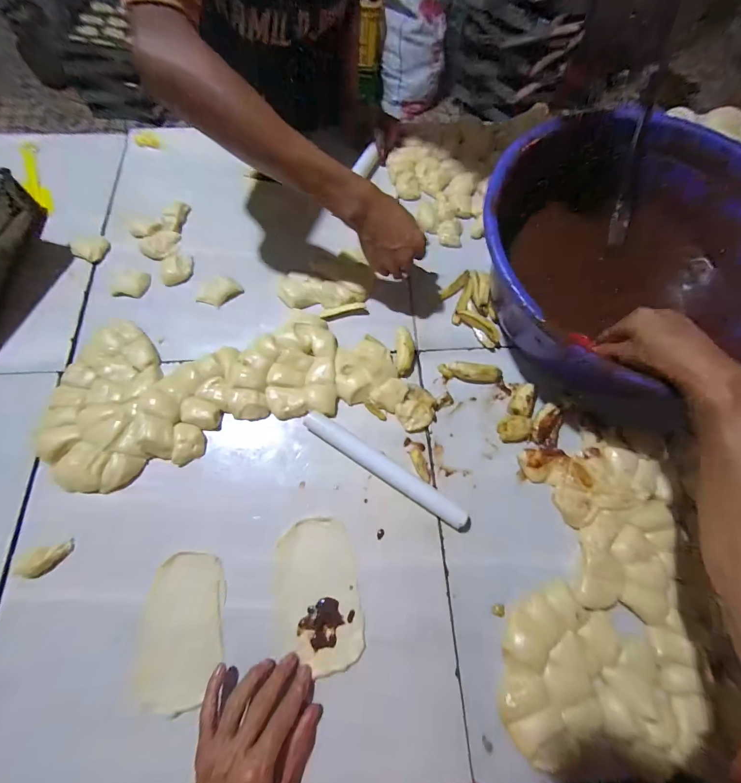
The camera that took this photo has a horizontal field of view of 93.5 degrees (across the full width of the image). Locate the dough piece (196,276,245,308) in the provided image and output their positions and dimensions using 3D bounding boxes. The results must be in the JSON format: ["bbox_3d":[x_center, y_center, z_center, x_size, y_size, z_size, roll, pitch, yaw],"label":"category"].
[{"bbox_3d":[-0.231,-0.151,0.532,0.061,0.028,0.036,-38,76,-15],"label":"dough piece"}]

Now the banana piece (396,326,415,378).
[{"bbox_3d":[0.051,-0.058,0.499,0.028,0.025,0.070,-1,70,-3],"label":"banana piece"}]

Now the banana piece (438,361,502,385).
[{"bbox_3d":[0.142,-0.026,0.490,0.087,0.022,0.022,8,70,0],"label":"banana piece"}]

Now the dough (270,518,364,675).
[{"bbox_3d":[-0.063,0.231,0.400,0.096,0.005,0.152,-8,68,-7],"label":"dough"}]

